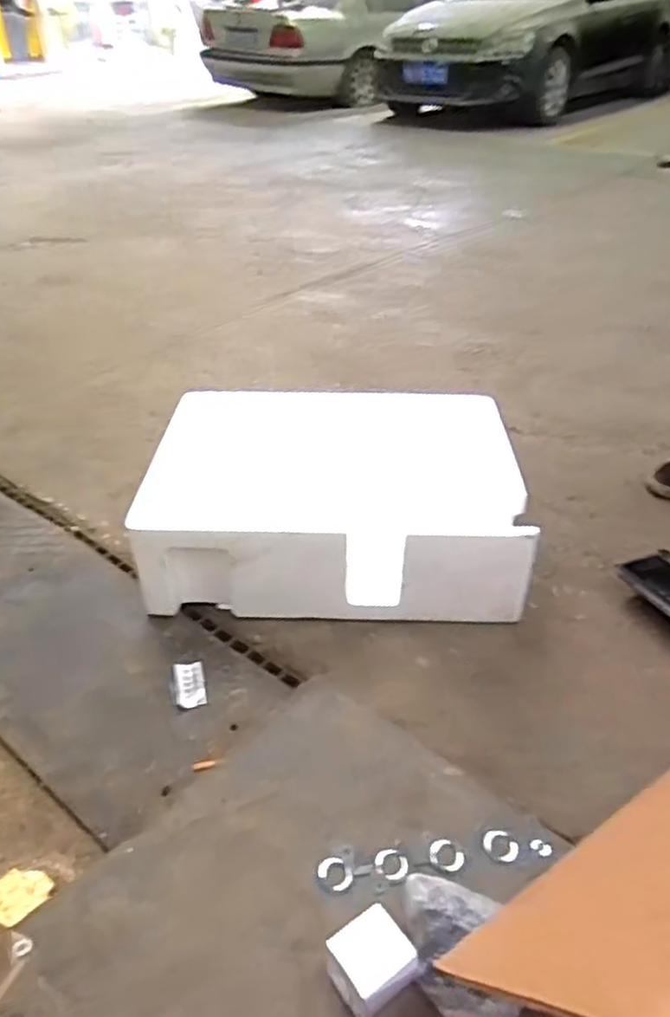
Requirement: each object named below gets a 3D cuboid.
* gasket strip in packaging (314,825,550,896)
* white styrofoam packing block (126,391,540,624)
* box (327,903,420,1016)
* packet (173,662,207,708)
[{"bbox_3d":[0.132,0.464,0.908,0.306,0.009,0.059,-6,34,-7],"label":"gasket strip in packaging"},{"bbox_3d":[0.003,-0.027,1.438,0.708,0.235,0.553,0,34,2],"label":"white styrofoam packing block"},{"bbox_3d":[0.043,0.523,0.775,0.083,0.071,0.084,-24,40,-29],"label":"box"},{"bbox_3d":[-0.251,0.302,1.174,0.049,0.014,0.092,-10,35,-12],"label":"packet"}]

